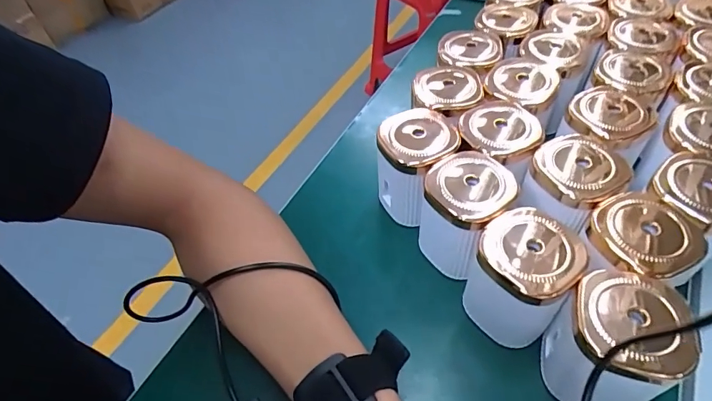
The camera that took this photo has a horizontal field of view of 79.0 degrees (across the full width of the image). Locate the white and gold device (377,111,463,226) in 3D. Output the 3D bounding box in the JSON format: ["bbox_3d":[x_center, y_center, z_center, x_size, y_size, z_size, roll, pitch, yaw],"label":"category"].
[{"bbox_3d":[0.046,-0.027,0.335,0.059,0.071,0.065,-4,50,3],"label":"white and gold device"}]

